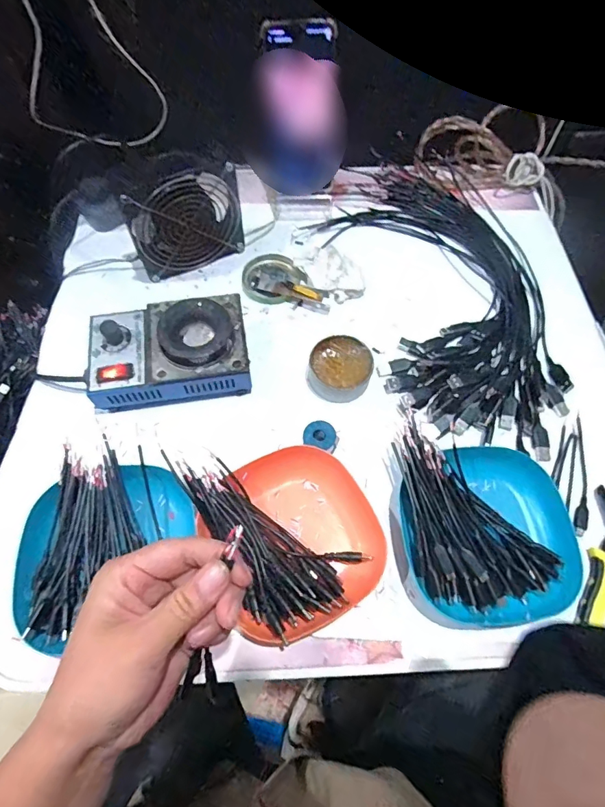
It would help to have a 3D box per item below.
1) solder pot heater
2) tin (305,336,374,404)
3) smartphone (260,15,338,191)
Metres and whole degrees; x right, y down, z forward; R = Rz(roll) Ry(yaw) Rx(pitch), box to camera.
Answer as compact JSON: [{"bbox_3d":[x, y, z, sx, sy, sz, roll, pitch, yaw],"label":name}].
[{"bbox_3d":[-0.130,-0.051,0.448,0.148,0.065,0.095,-8,65,-5],"label":"solder pot heater"},{"bbox_3d":[0.039,-0.036,0.461,0.062,0.025,0.063,0,65,-1],"label":"tin"},{"bbox_3d":[0.000,-0.332,0.520,0.083,0.164,0.006,-6,40,-7],"label":"smartphone"}]

